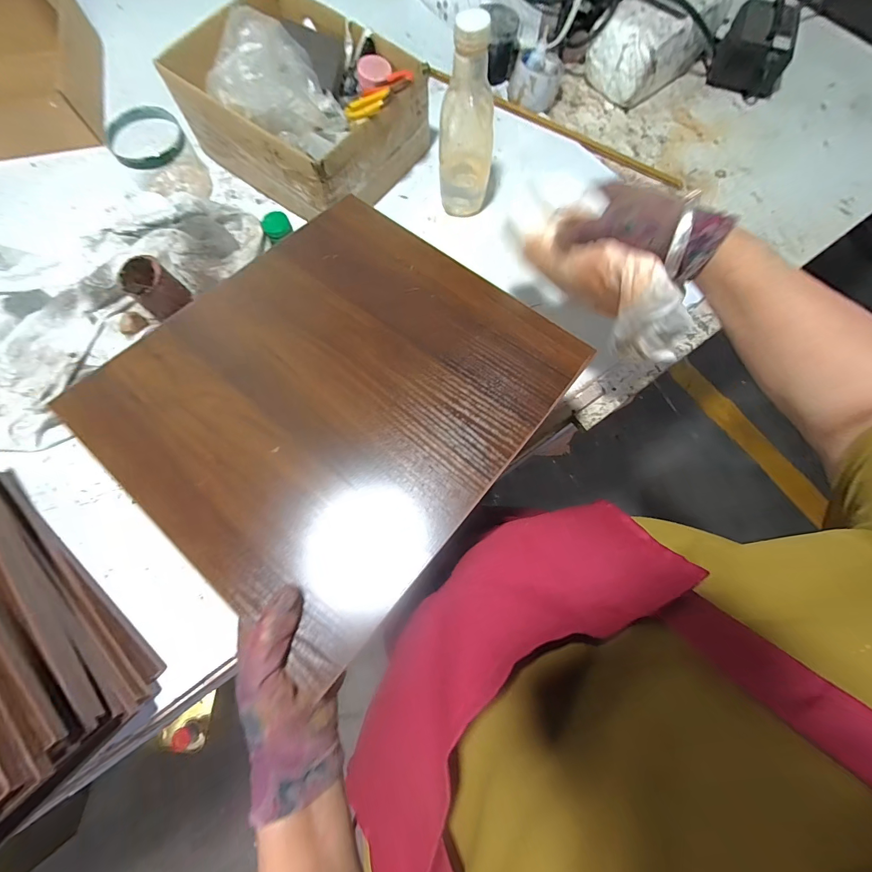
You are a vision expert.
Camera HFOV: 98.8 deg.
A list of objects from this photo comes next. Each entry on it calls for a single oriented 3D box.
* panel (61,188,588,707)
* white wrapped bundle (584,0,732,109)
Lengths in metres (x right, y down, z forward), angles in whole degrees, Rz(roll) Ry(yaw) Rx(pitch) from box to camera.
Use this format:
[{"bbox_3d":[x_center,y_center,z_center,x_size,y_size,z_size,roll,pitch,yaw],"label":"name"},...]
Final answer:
[{"bbox_3d":[-0.089,-0.054,0.348,0.333,0.011,0.365,38,72,14],"label":"panel"},{"bbox_3d":[0.412,-0.743,0.707,0.248,0.125,0.127,-38,78,-10],"label":"white wrapped bundle"}]

